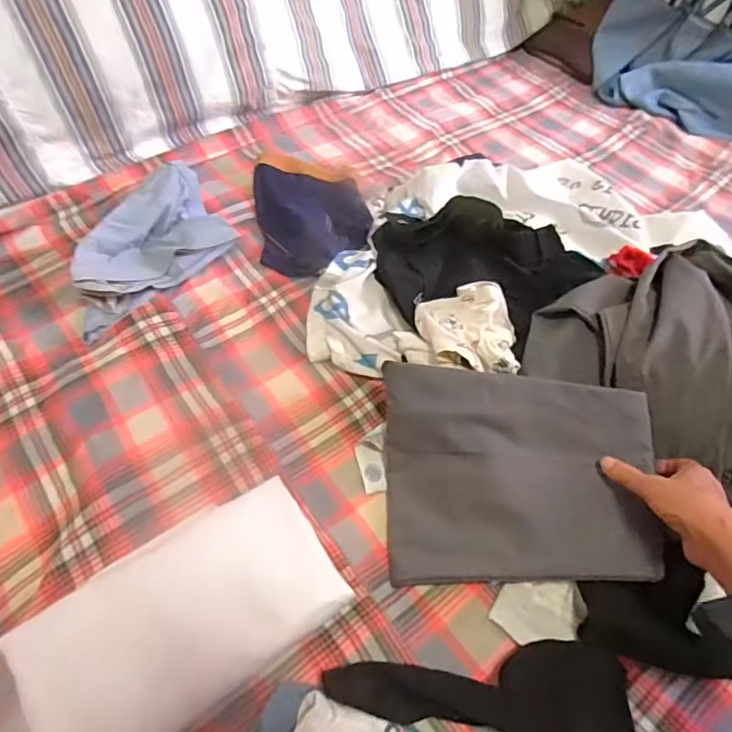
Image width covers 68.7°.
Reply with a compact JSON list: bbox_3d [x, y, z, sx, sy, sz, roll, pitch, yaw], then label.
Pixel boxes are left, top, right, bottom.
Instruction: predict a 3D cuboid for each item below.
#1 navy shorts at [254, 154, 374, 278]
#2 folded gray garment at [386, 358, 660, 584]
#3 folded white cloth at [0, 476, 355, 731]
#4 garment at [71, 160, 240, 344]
[{"bbox_3d":[-0.082,-0.239,0.822,0.165,0.030,0.255,-8,54,-9],"label":"navy shorts"},{"bbox_3d":[0.150,0.101,0.534,0.257,0.036,0.208,-1,71,5],"label":"folded gray garment"},{"bbox_3d":[-0.158,0.221,0.474,0.263,0.029,0.140,-31,61,-24],"label":"folded white cloth"},{"bbox_3d":[-0.308,-0.168,0.730,0.153,0.069,0.250,36,59,21],"label":"garment"}]

